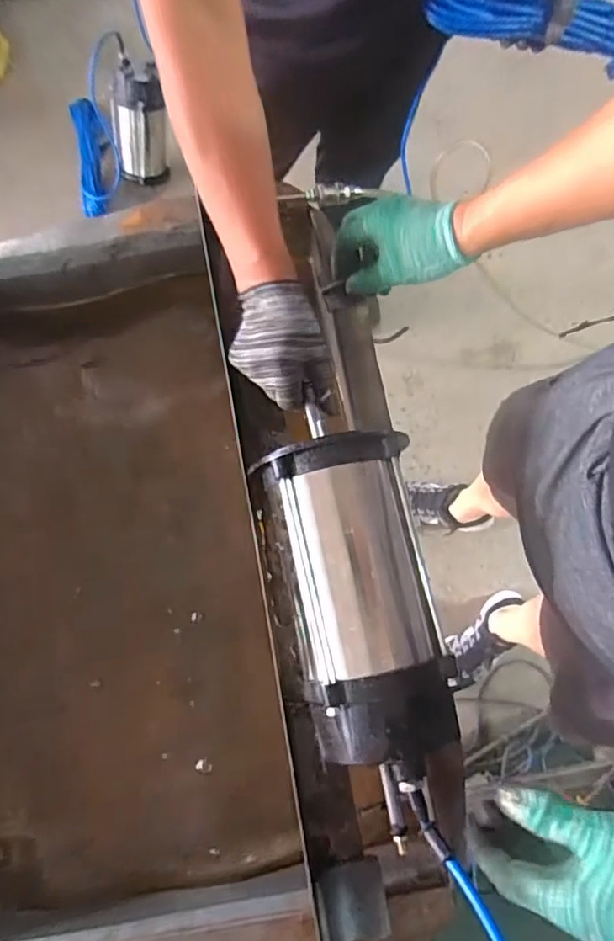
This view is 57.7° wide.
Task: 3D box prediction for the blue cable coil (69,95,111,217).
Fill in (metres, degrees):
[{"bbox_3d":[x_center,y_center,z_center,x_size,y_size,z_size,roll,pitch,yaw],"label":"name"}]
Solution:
[{"bbox_3d":[-0.606,-0.892,1.546,0.089,0.059,0.364,-10,78,-1],"label":"blue cable coil"}]

